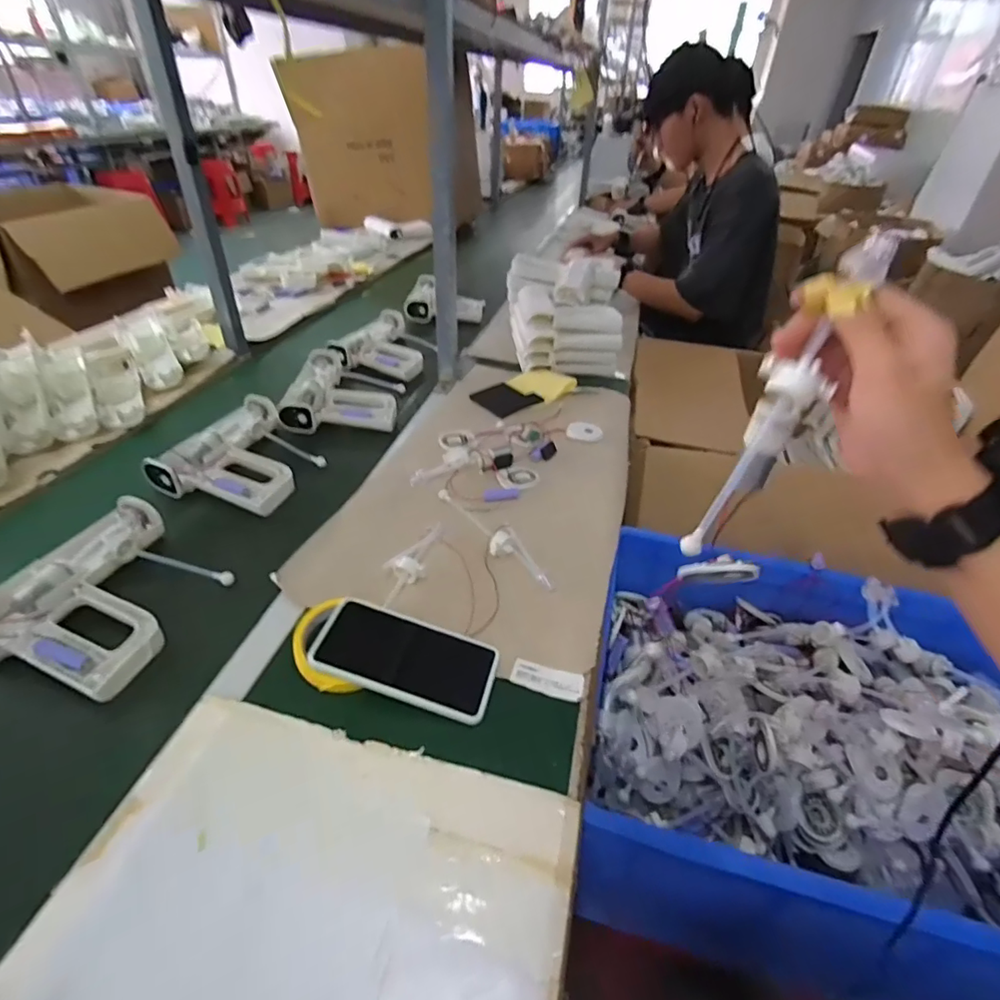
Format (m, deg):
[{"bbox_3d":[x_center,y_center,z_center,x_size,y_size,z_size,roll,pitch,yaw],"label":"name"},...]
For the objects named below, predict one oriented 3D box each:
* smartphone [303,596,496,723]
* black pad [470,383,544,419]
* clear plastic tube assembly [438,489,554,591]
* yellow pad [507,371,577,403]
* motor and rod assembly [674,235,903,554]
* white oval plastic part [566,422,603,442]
[{"bbox_3d":[-0.087,0.149,0.504,0.167,0.007,0.086,20,42,5],"label":"smartphone"},{"bbox_3d":[0.007,-0.181,0.951,0.095,0.008,0.111,33,47,32],"label":"black pad"},{"bbox_3d":[-0.011,0.039,0.653,0.035,0.025,0.215,-23,45,-29],"label":"clear plastic tube assembly"},{"bbox_3d":[0.078,-0.219,0.986,0.087,0.028,0.109,-28,48,-33],"label":"yellow pad"},{"bbox_3d":[0.178,-0.053,0.332,0.045,0.206,0.035,-5,37,-36],"label":"motor and rod assembly"},{"bbox_3d":[0.139,-0.111,0.867,0.058,0.010,0.045,9,39,7],"label":"white oval plastic part"}]

